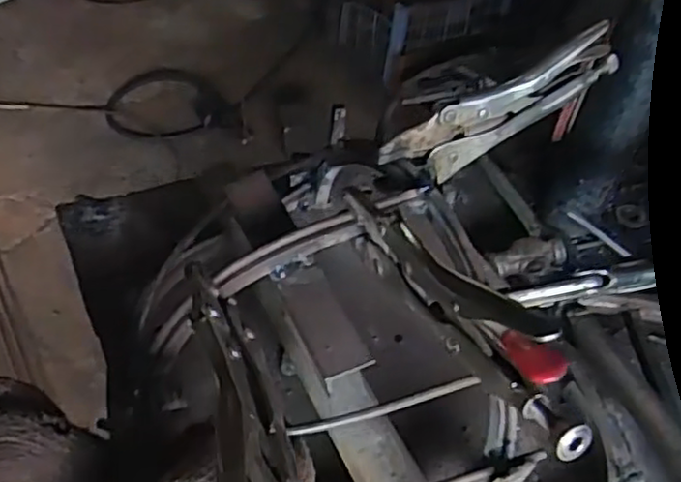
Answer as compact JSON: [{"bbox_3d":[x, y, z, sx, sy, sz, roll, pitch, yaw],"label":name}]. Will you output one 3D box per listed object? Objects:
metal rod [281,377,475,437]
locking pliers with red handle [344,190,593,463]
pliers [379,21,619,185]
[{"bbox_3d":[0.023,0.080,0.340,0.099,0.005,0.006,-13,51,-15],"label":"metal rod"},{"bbox_3d":[0.045,0.019,0.308,0.012,0.048,0.171,-17,37,-20],"label":"locking pliers with red handle"},{"bbox_3d":[0.105,-0.080,0.429,0.174,0.044,0.022,-28,56,-12],"label":"pliers"}]

